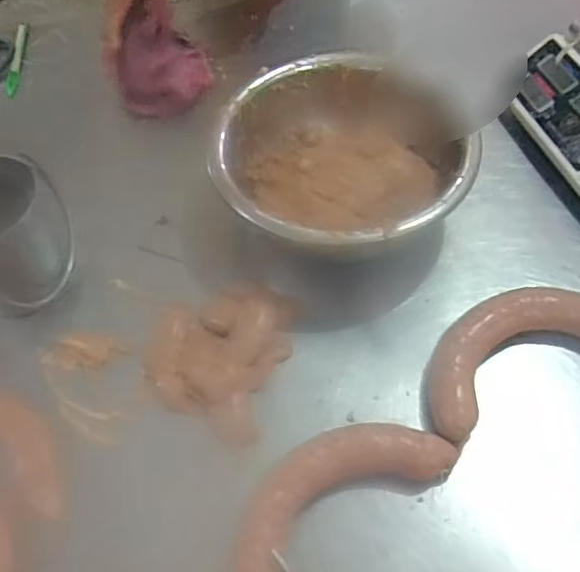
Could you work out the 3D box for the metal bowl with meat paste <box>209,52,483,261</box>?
[{"bbox_3d":[0.051,-0.132,0.701,0.253,0.092,0.276,-2,58,2],"label":"metal bowl with meat paste"}]

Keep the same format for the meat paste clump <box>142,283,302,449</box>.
[{"bbox_3d":[-0.080,0.066,0.633,0.145,0.027,0.152,16,60,13],"label":"meat paste clump"}]

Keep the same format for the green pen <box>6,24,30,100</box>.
[{"bbox_3d":[-0.421,-0.351,0.948,0.022,0.016,0.162,-4,57,1],"label":"green pen"}]

